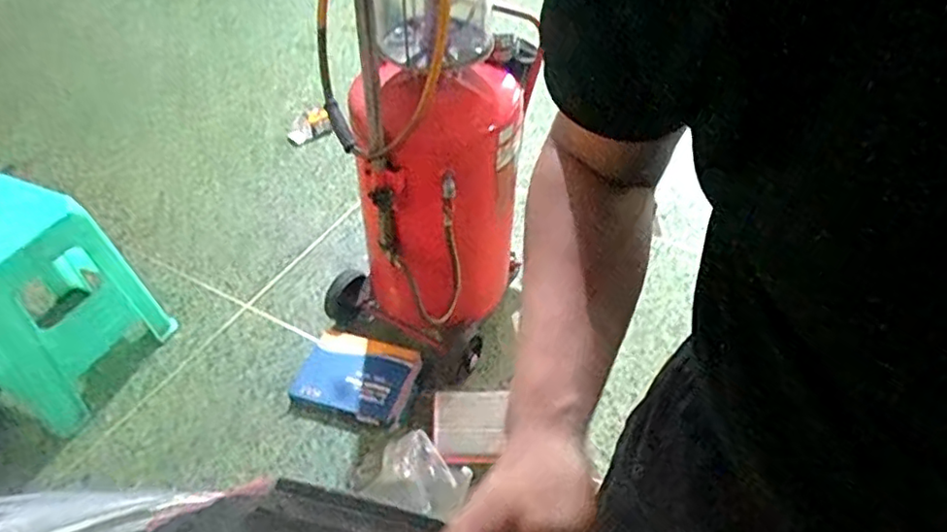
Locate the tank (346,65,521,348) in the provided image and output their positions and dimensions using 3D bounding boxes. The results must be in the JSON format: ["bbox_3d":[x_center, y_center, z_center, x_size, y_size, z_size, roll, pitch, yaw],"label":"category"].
[{"bbox_3d":[-0.075,-0.122,1.468,0.337,0.623,0.303,3,45,2],"label":"tank"}]

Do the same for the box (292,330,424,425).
[{"bbox_3d":[-0.295,0.272,1.606,0.301,0.060,0.231,13,46,12],"label":"box"}]

